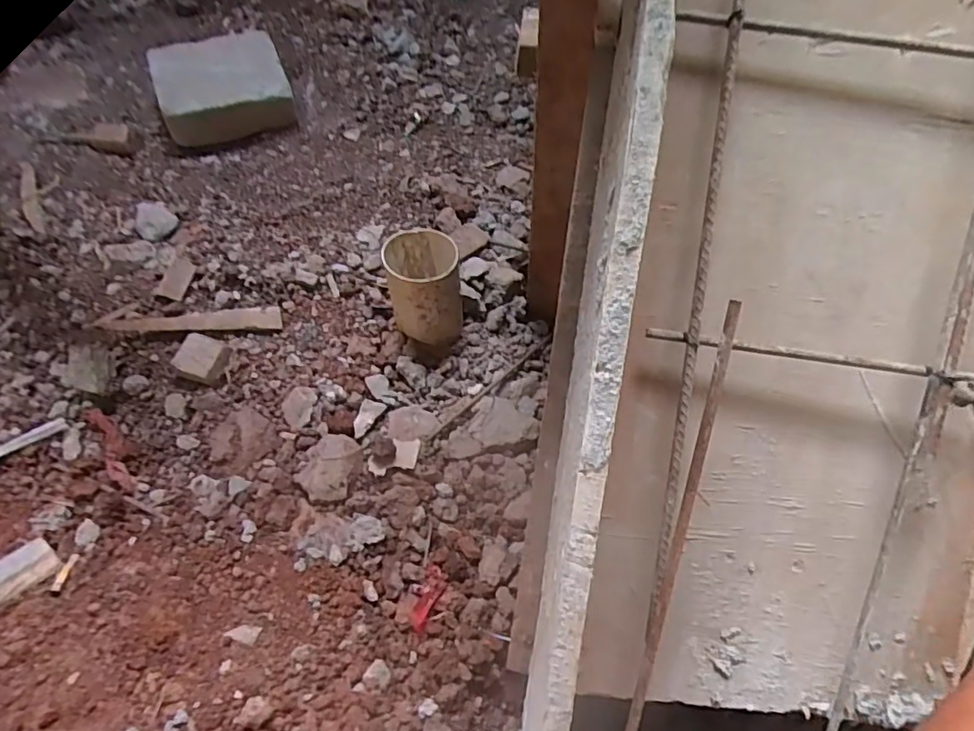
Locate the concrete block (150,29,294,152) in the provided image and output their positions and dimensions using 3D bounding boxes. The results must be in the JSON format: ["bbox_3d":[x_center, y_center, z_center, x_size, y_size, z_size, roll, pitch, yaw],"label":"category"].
[{"bbox_3d":[-0.428,-0.451,0.949,0.197,0.078,0.151,-21,64,-13],"label":"concrete block"}]

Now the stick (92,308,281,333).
[{"bbox_3d":[-0.386,-0.056,0.762,0.225,0.010,0.035,-4,62,-5],"label":"stick"}]

